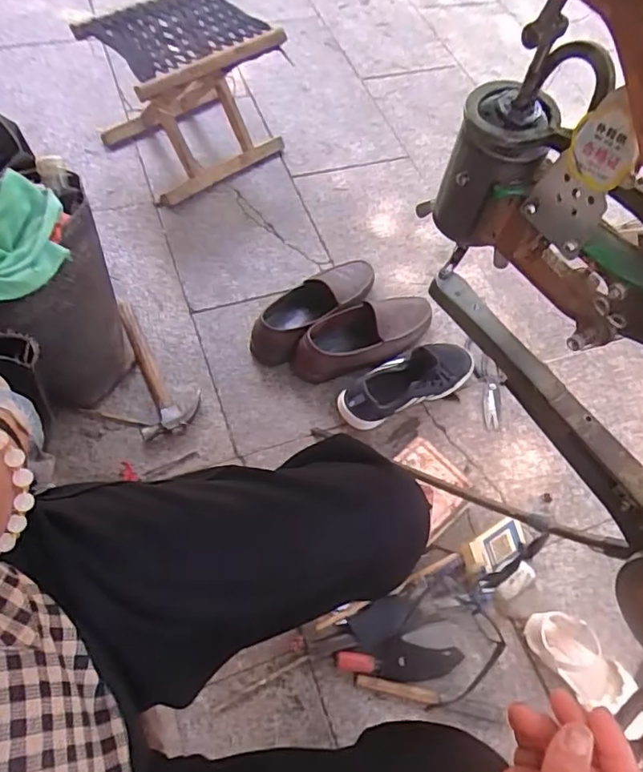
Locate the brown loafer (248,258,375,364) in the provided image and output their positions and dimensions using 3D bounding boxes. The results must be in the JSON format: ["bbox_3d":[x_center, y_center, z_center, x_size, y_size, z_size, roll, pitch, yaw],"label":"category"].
[{"bbox_3d":[-0.011,-0.148,1.038,0.298,0.091,0.108,-35,71,-22],"label":"brown loafer"}]

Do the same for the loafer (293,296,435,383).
[{"bbox_3d":[0.079,-0.087,1.013,0.287,0.083,0.112,-20,66,-16],"label":"loafer"}]

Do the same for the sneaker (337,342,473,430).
[{"bbox_3d":[0.154,-0.011,0.944,0.267,0.116,0.087,-22,67,-17],"label":"sneaker"}]

